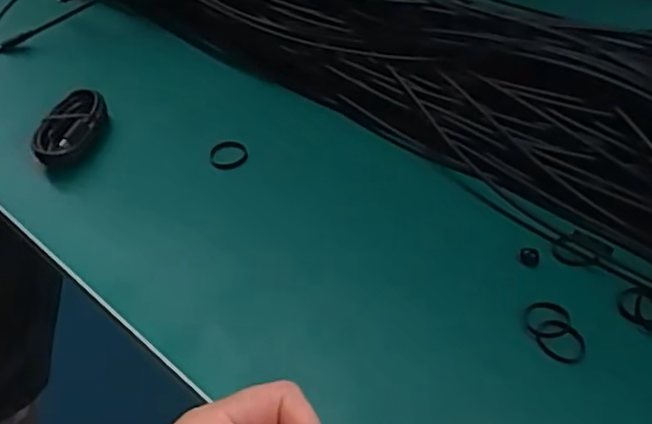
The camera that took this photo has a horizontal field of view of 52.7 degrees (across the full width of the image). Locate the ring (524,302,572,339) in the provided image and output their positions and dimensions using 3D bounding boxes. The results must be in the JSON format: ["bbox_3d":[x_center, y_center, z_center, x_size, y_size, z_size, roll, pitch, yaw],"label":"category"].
[{"bbox_3d":[0.131,0.063,0.389,0.025,0.004,0.025,0,49,1],"label":"ring"}]

